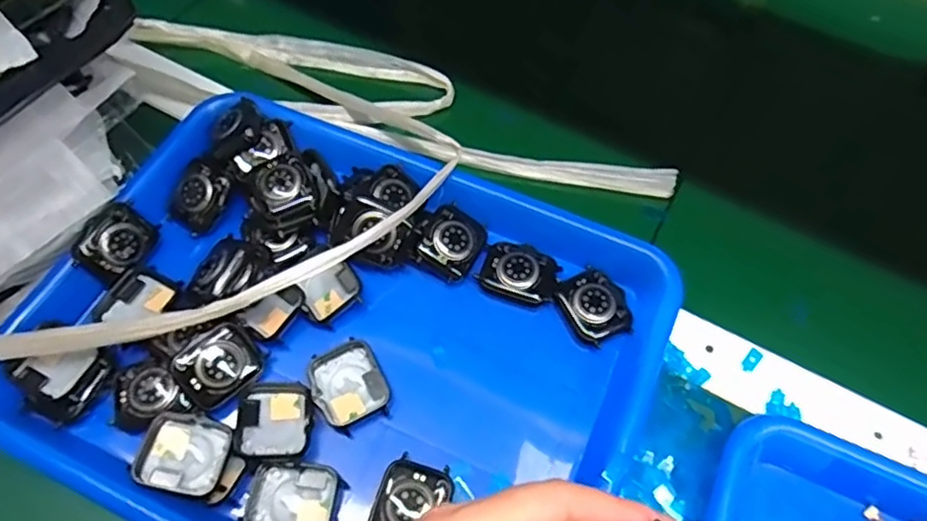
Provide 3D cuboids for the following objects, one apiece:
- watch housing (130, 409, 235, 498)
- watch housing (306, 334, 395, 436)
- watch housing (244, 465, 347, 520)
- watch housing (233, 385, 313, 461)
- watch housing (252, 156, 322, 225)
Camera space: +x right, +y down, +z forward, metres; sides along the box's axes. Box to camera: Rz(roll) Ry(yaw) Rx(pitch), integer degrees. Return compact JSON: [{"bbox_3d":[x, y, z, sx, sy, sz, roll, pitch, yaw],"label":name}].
[{"bbox_3d":[-0.141,0.099,0.322,0.042,0.013,0.037,12,61,6],"label":"watch housing"},{"bbox_3d":[-0.063,0.069,0.349,0.039,0.008,0.044,-24,64,-14],"label":"watch housing"},{"bbox_3d":[-0.086,0.122,0.318,0.043,0.006,0.037,8,61,4],"label":"watch housing"},{"bbox_3d":[-0.100,0.084,0.334,0.038,0.012,0.040,-1,61,-2],"label":"watch housing"},{"bbox_3d":[-0.111,-0.042,0.391,0.037,0.018,0.043,-26,64,-14],"label":"watch housing"}]

